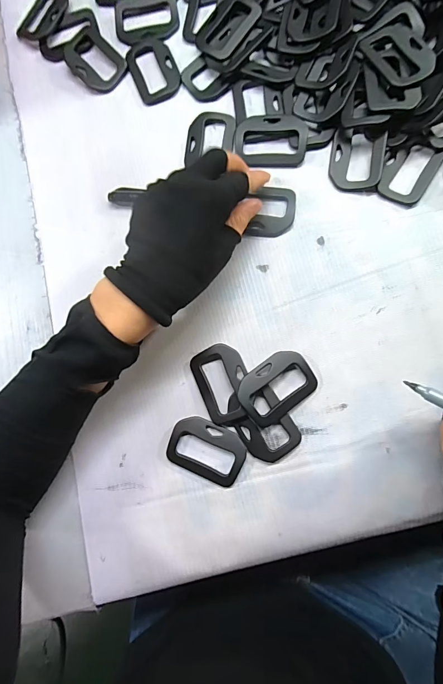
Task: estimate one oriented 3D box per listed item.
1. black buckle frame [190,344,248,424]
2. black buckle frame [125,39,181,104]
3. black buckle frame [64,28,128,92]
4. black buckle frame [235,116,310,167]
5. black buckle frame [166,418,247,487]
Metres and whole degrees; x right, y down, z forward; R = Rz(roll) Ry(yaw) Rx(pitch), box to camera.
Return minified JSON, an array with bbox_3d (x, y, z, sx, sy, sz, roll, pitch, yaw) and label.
[{"bbox_3d":[0.001,0.032,0.283,0.041,0.011,0.060,-24,81,4],"label":"black buckle frame"},{"bbox_3d":[-0.063,-0.256,0.331,0.043,0.004,0.059,-22,81,5],"label":"black buckle frame"},{"bbox_3d":[-0.121,-0.267,0.336,0.063,0.008,0.041,44,91,10],"label":"black buckle frame"},{"bbox_3d":[0.043,-0.175,0.304,0.060,0.010,0.044,8,85,8],"label":"black buckle frame"},{"bbox_3d":[-0.012,0.086,0.280,0.061,0.006,0.042,23,87,9],"label":"black buckle frame"}]

